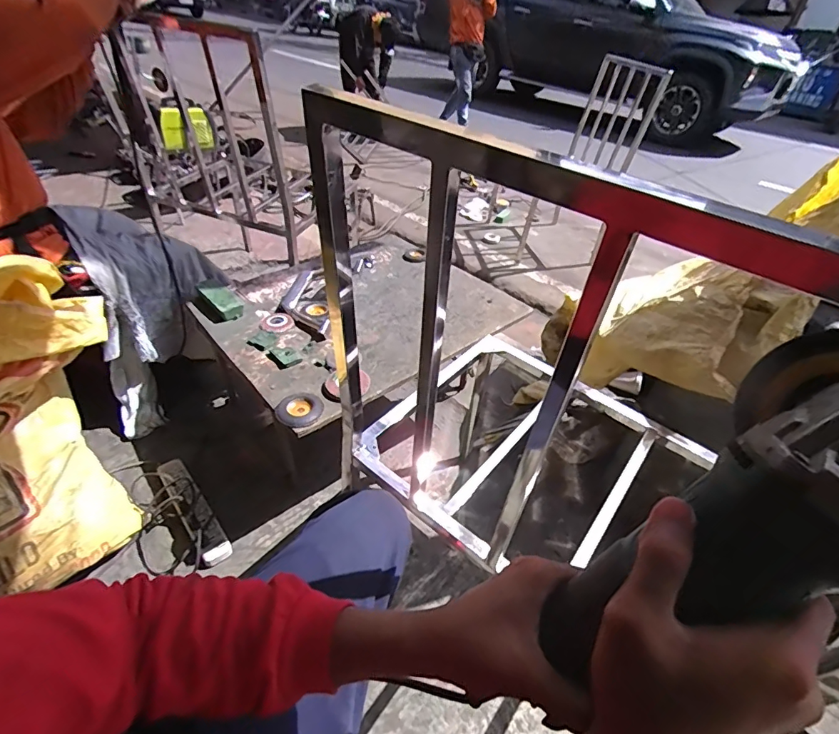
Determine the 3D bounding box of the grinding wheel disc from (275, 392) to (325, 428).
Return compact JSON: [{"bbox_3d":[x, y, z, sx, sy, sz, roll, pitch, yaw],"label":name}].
[{"bbox_3d":[-0.250,0.088,0.932,0.092,0.020,0.086,4,39,-4],"label":"grinding wheel disc"}]

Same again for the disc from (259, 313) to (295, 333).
[{"bbox_3d":[-0.376,-0.115,1.174,0.092,0.009,0.080,31,45,26],"label":"disc"}]

